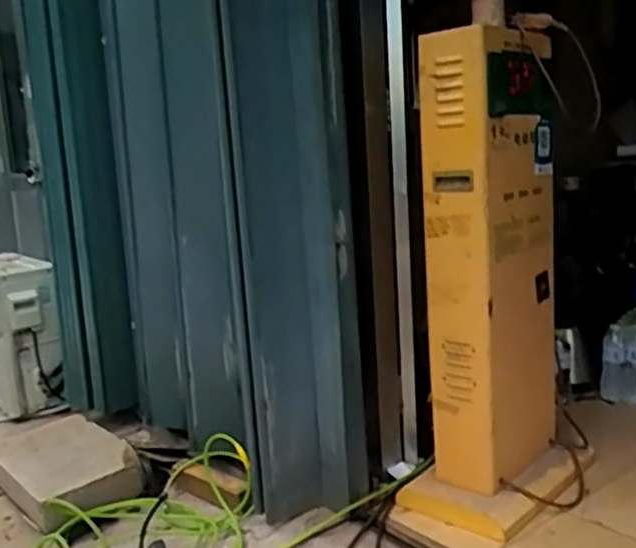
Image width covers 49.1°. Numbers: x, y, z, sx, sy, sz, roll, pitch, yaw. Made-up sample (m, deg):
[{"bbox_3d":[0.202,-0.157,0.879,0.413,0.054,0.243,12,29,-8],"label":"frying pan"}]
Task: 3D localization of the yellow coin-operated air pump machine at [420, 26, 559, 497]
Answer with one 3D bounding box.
[{"bbox_3d":[0.377,-0.033,1.513,0.156,0.899,0.313,5,13,43],"label":"yellow coin-operated air pump machine"}]

